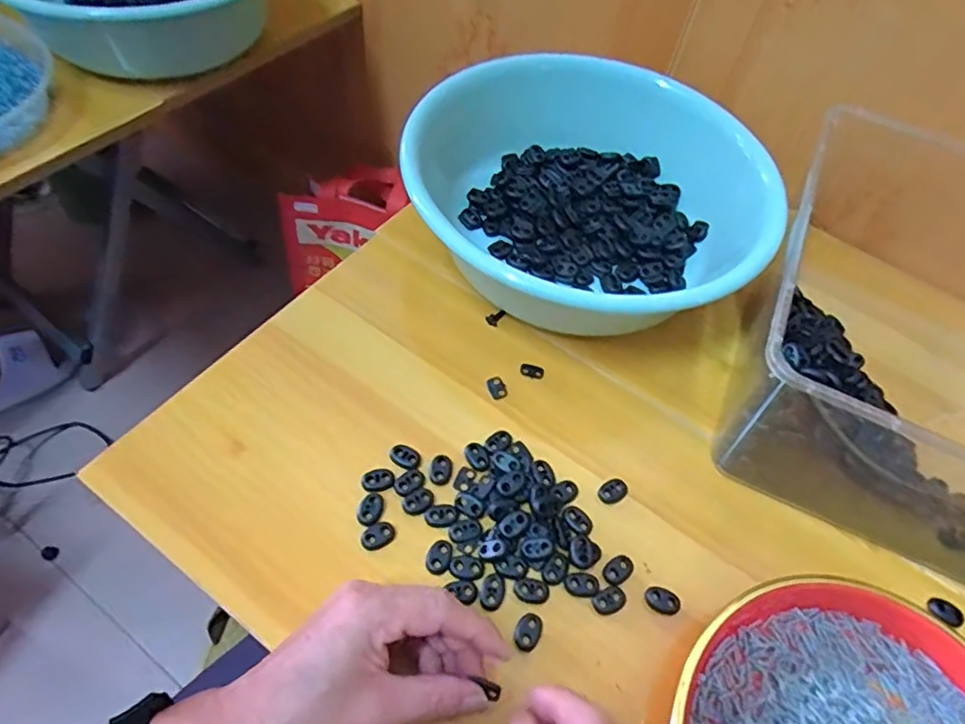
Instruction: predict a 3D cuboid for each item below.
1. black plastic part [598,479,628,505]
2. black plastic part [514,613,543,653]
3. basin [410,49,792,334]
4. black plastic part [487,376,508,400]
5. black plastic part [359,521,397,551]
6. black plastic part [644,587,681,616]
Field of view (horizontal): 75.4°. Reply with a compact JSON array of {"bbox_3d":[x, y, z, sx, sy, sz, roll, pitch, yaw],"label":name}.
[{"bbox_3d":[0.093,0.092,0.444,0.022,0.005,0.015,-33,65,-25],"label":"black plastic part"},{"bbox_3d":[0.028,0.167,0.385,0.015,0.006,0.022,24,57,10],"label":"black plastic part"},{"bbox_3d":[0.088,-0.140,0.536,0.292,0.106,0.251,20,56,8],"label":"basin"},{"bbox_3d":[0.011,0.020,0.485,0.014,0.004,0.019,-18,60,-18],"label":"black plastic part"},{"bbox_3d":[-0.068,0.114,0.410,0.022,0.004,0.015,-21,61,-19],"label":"black plastic part"},{"bbox_3d":[0.117,0.154,0.405,0.023,0.004,0.016,26,57,11],"label":"black plastic part"}]

